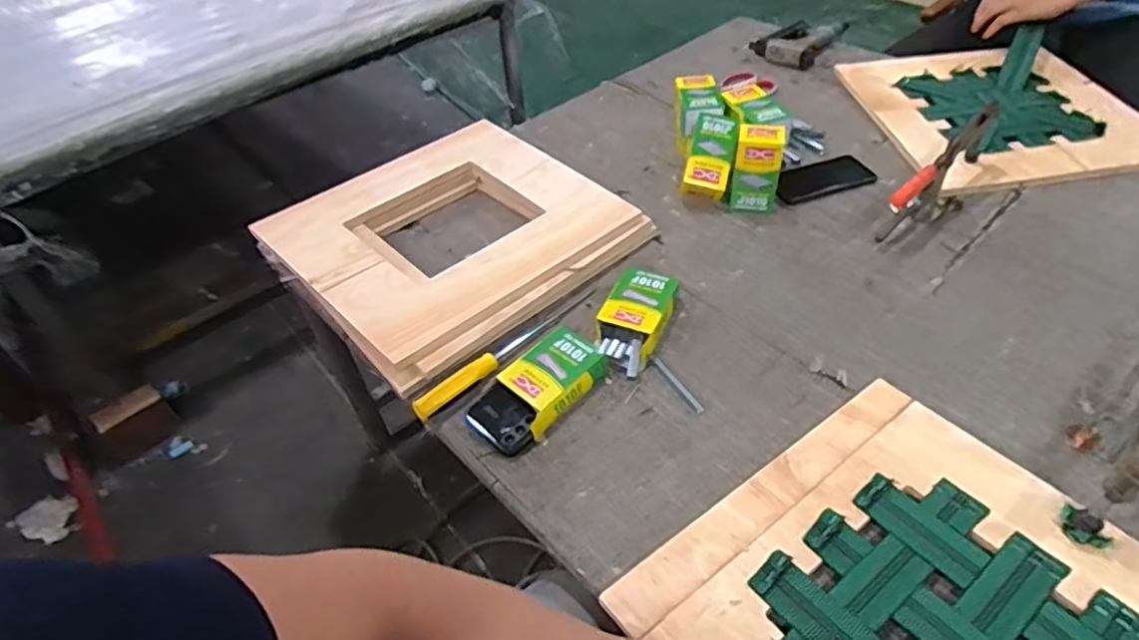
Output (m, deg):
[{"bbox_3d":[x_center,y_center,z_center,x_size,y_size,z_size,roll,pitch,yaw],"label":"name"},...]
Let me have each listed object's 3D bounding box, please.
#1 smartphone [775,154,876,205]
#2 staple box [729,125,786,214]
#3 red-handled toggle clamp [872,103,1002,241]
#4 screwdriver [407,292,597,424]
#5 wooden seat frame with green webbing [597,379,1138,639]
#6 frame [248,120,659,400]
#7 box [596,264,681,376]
[{"bbox_3d":[0.407,-0.231,1.060,0.180,0.017,0.078,-18,46,-13],"label":"smartphone"},{"bbox_3d":[0.281,-0.227,0.992,0.067,0.124,0.058,5,45,10],"label":"staple box"},{"bbox_3d":[0.537,-0.218,0.956,0.261,0.114,0.027,-35,52,-27],"label":"red-handled toggle clamp"},{"bbox_3d":[-0.076,0.028,0.820,0.025,0.022,0.287,32,55,32],"label":"screwdriver"},{"bbox_3d":[0.314,0.261,0.530,0.386,0.031,0.418,-29,49,-23],"label":"wooden seat frame with green webbing"},{"bbox_3d":[-0.178,-0.130,0.982,0.429,0.055,0.428,-34,51,-26],"label":"frame"},{"bbox_3d":[0.081,-0.001,0.838,0.079,0.036,0.165,16,48,20],"label":"box"}]

